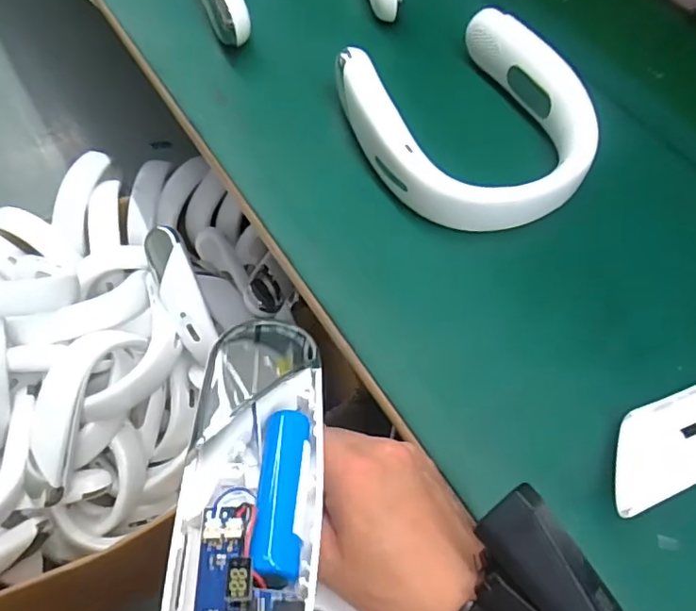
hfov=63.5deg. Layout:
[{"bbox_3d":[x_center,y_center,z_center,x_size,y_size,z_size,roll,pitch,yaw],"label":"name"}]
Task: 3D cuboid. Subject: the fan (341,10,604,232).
[{"bbox_3d":[0.102,-0.153,0.465,0.176,0.046,0.189,-26,64,-15],"label":"fan"}]

